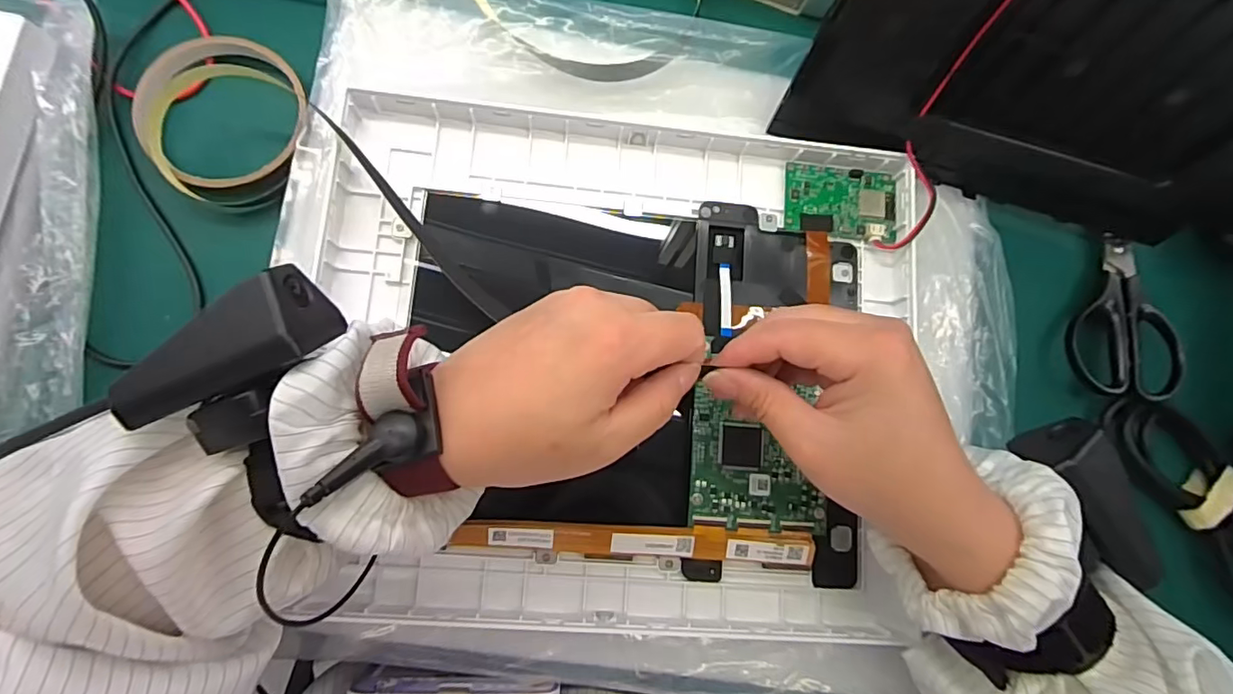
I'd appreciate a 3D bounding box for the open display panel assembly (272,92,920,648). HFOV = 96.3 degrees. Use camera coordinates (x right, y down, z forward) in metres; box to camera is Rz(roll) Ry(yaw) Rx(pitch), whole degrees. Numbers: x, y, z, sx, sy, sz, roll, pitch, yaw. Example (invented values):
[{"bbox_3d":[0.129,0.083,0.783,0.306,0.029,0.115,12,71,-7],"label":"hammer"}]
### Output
[{"bbox_3d":[-0.010,0.005,0.280,0.320,0.035,0.259,8,86,-3],"label":"open display panel assembly"}]

